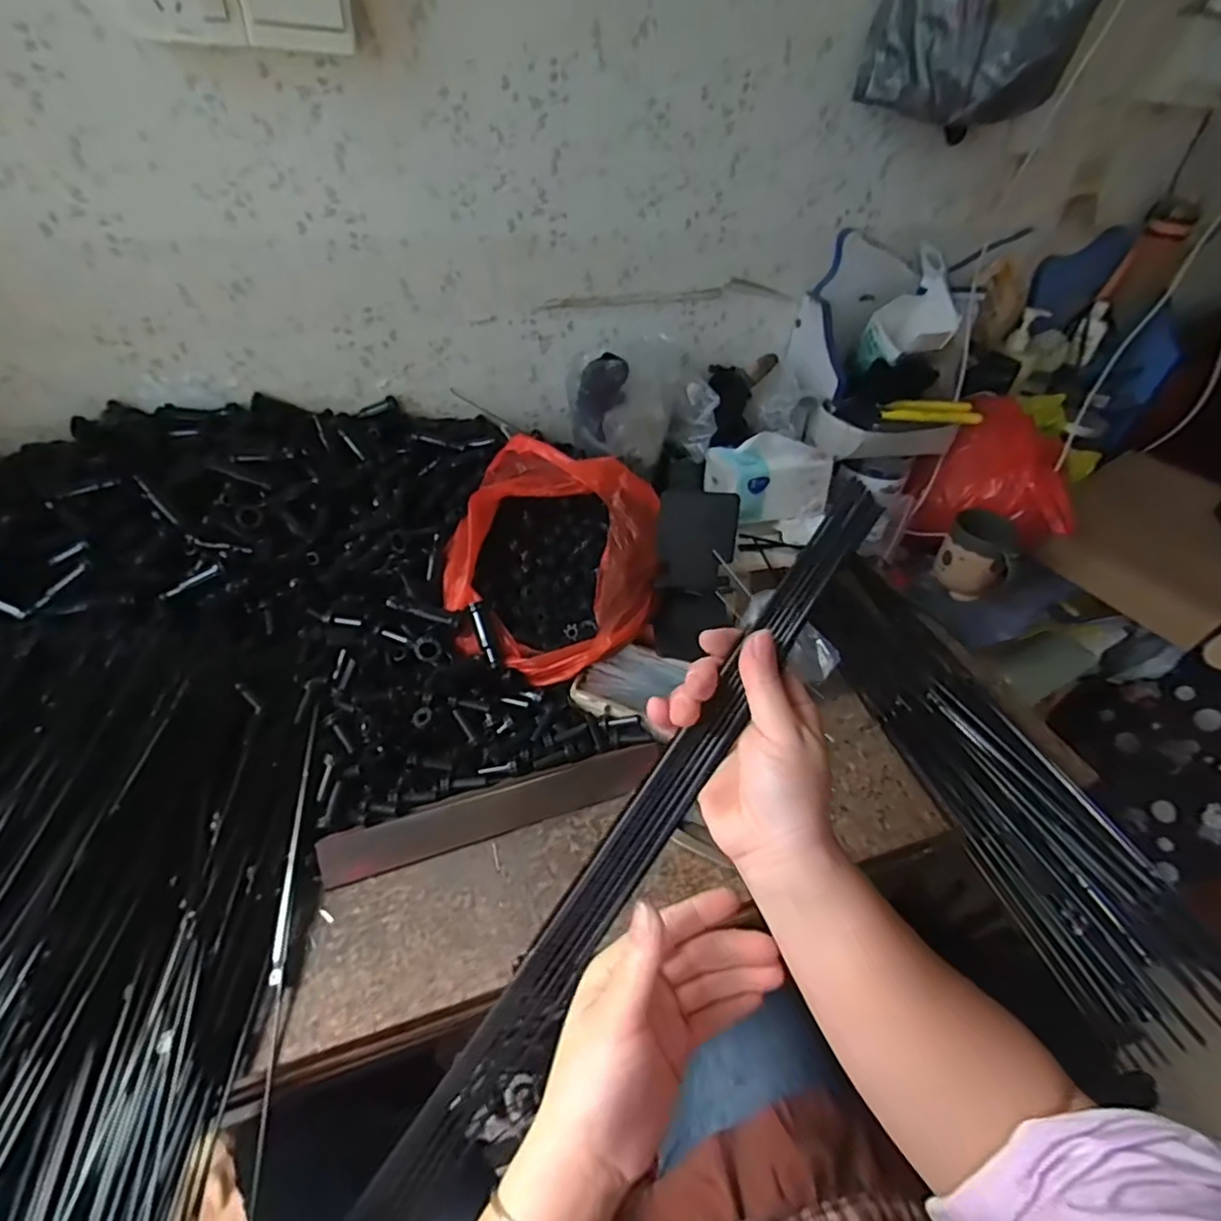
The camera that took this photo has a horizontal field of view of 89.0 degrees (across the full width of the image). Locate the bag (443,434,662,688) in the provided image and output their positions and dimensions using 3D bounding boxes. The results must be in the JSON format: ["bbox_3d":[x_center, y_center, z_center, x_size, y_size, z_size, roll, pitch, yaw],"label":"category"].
[{"bbox_3d":[-0.058,-0.059,0.627,0.211,0.116,0.228,11,44,6],"label":"bag"}]

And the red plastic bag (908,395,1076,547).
[{"bbox_3d":[0.526,-0.174,0.853,0.198,0.155,0.119,21,45,16],"label":"red plastic bag"}]

